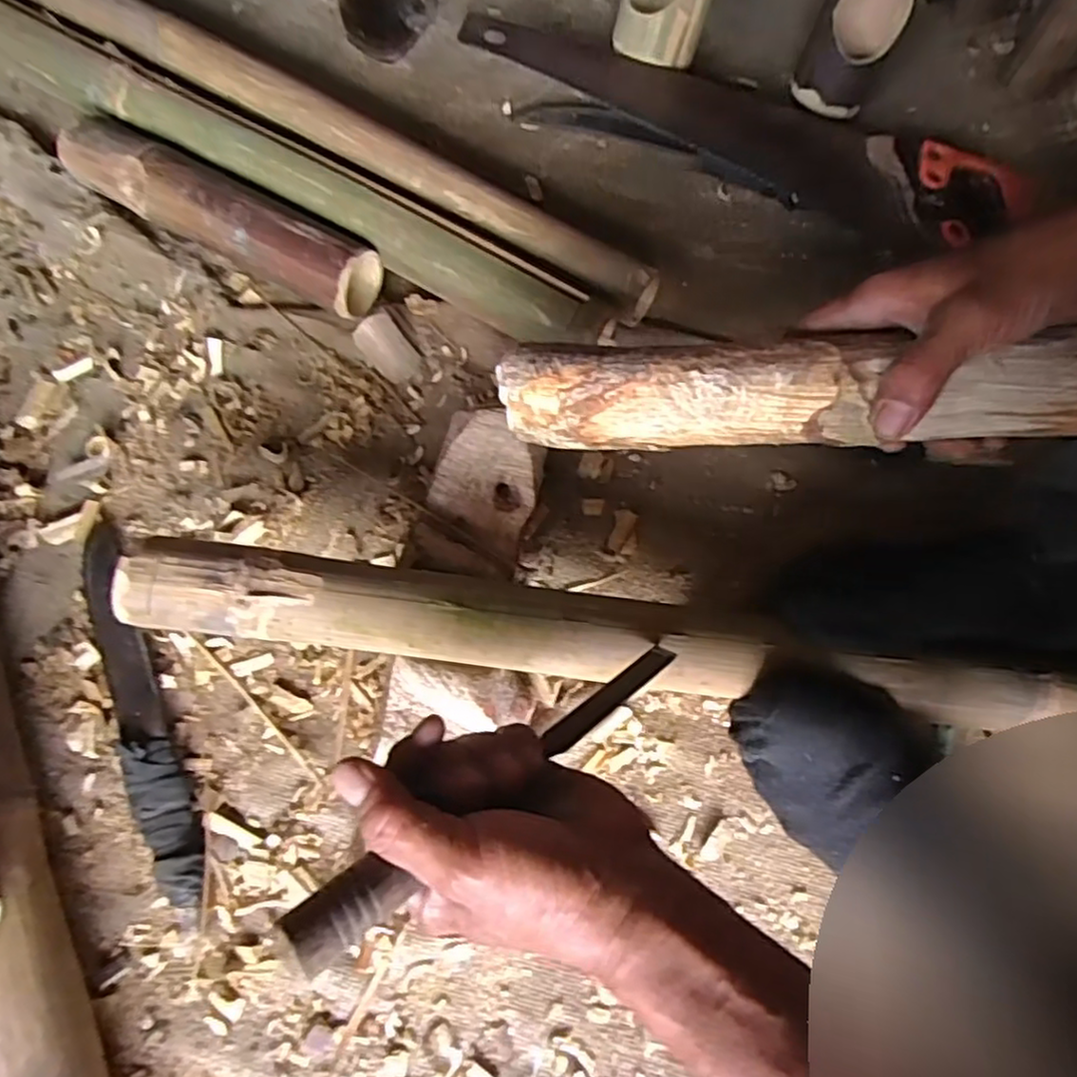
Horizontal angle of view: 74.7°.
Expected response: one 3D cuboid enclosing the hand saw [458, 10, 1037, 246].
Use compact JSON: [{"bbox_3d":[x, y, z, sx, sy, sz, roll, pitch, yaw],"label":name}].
[{"bbox_3d":[0.177,-0.354,0.610,0.508,0.045,0.120,24,75,5],"label":"hand saw"}]

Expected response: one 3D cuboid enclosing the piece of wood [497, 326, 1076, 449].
[{"bbox_3d":[0.127,-0.083,0.388,0.304,0.038,0.054,3,73,21],"label":"piece of wood"}]

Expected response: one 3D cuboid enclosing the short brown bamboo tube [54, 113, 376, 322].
[{"bbox_3d":[-0.252,-0.255,0.559,0.263,0.055,0.059,26,75,6],"label":"short brown bamboo tube"}]

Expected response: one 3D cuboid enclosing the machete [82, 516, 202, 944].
[{"bbox_3d":[-0.269,0.113,0.472,0.032,0.021,0.278,-23,76,-8],"label":"machete"}]

